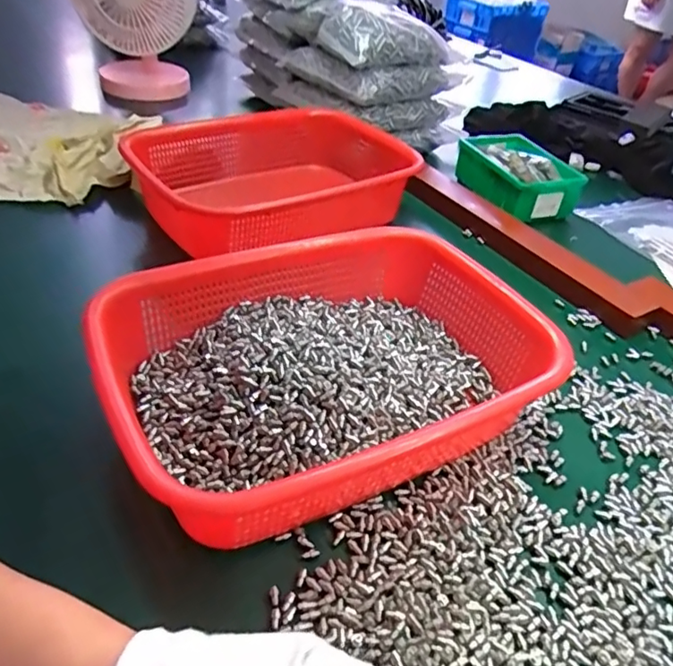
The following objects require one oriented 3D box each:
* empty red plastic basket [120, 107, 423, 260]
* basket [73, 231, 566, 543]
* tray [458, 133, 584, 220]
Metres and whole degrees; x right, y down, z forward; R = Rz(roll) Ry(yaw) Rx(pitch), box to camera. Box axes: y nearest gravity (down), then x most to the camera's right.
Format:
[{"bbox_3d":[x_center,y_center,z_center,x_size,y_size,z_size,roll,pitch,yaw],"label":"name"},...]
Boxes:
[{"bbox_3d":[-0.079,-0.159,0.614,0.236,0.087,0.219,-23,47,-32],"label":"empty red plastic basket"},{"bbox_3d":[-0.004,0.023,0.385,0.275,0.072,0.209,-14,43,-23],"label":"basket"},{"bbox_3d":[0.229,-0.200,0.711,0.109,0.053,0.153,-5,40,-14],"label":"tray"}]

